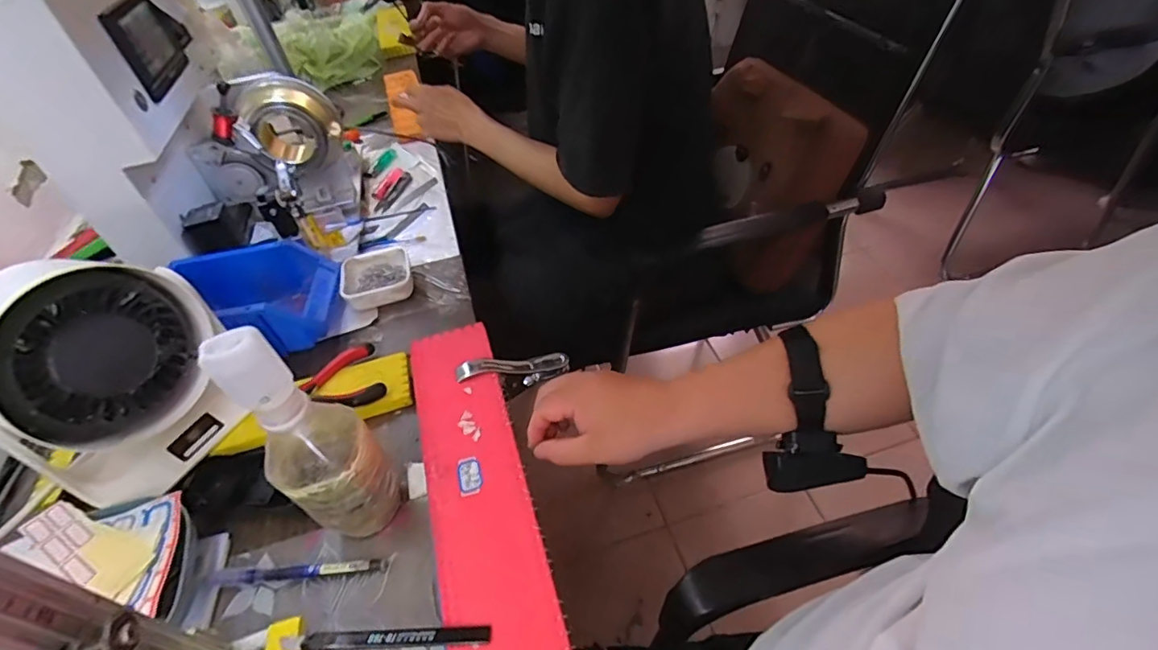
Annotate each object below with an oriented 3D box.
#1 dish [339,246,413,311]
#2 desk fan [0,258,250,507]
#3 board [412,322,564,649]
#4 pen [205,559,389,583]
[{"bbox_3d":[-0.244,-0.056,0.648,0.077,0.029,0.079,-17,46,-10],"label":"dish"},{"bbox_3d":[-0.392,0.039,0.449,0.102,0.177,0.160,15,49,21],"label":"desk fan"},{"bbox_3d":[-0.090,0.125,0.448,0.078,0.006,0.340,-19,47,-4],"label":"board"},{"bbox_3d":[-0.223,0.194,0.420,0.142,0.015,0.014,-5,45,3],"label":"pen"}]

